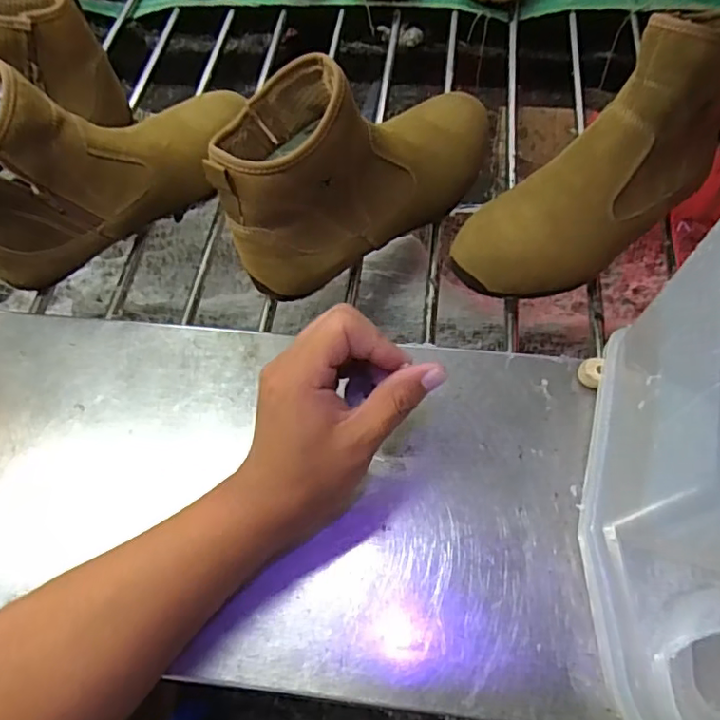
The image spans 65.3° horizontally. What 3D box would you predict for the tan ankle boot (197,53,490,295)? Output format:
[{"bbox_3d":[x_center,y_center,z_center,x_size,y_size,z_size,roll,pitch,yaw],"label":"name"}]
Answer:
[{"bbox_3d":[0.005,-0.168,0.461,0.253,0.161,0.079,-36,67,-17],"label":"tan ankle boot"}]

